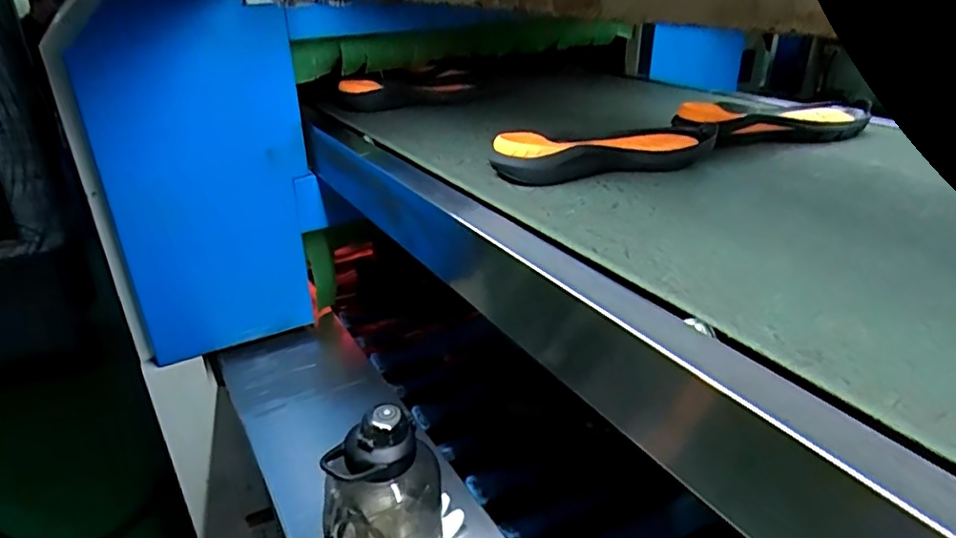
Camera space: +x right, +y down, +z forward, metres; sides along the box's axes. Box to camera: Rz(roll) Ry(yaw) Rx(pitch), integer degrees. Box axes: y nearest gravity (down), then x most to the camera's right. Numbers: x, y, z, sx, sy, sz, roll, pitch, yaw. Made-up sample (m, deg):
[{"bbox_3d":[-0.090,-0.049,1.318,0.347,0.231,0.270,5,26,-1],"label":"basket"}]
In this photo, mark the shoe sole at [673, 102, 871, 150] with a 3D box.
[{"bbox_3d":[0.414,-0.198,0.843,0.289,0.056,0.111,-9,29,-15],"label":"shoe sole"}]

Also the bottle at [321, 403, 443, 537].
[{"bbox_3d":[-0.103,0.257,0.680,0.129,0.211,0.103,-3,27,-9],"label":"bottle"}]

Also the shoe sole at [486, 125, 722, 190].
[{"bbox_3d":[0.164,-0.140,0.735,0.281,0.055,0.076,-12,25,-22],"label":"shoe sole"}]

